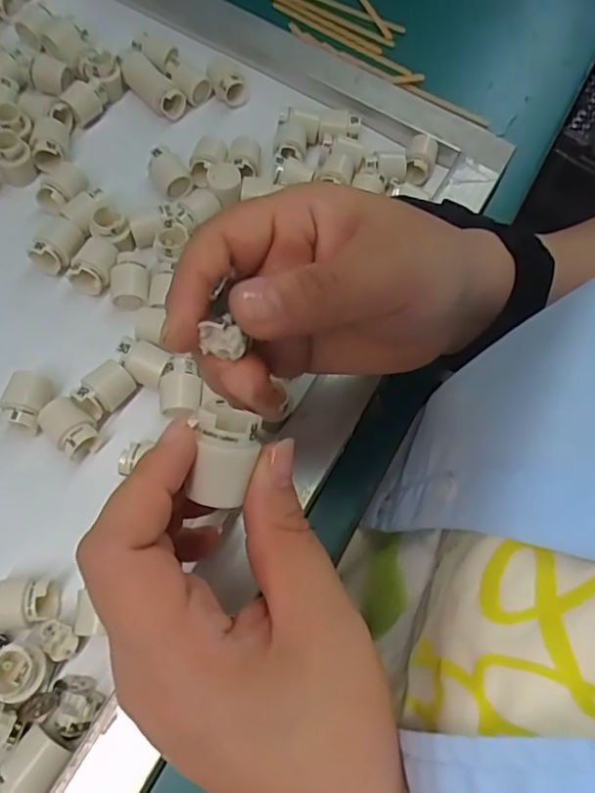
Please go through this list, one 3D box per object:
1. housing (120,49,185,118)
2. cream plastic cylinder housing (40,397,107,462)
[{"bbox_3d":[-0.095,-0.205,0.359,0.020,0.016,0.051,-38,74,-22],"label":"housing"},{"bbox_3d":[-0.111,0.016,0.267,0.030,0.018,0.021,39,66,12],"label":"cream plastic cylinder housing"}]

